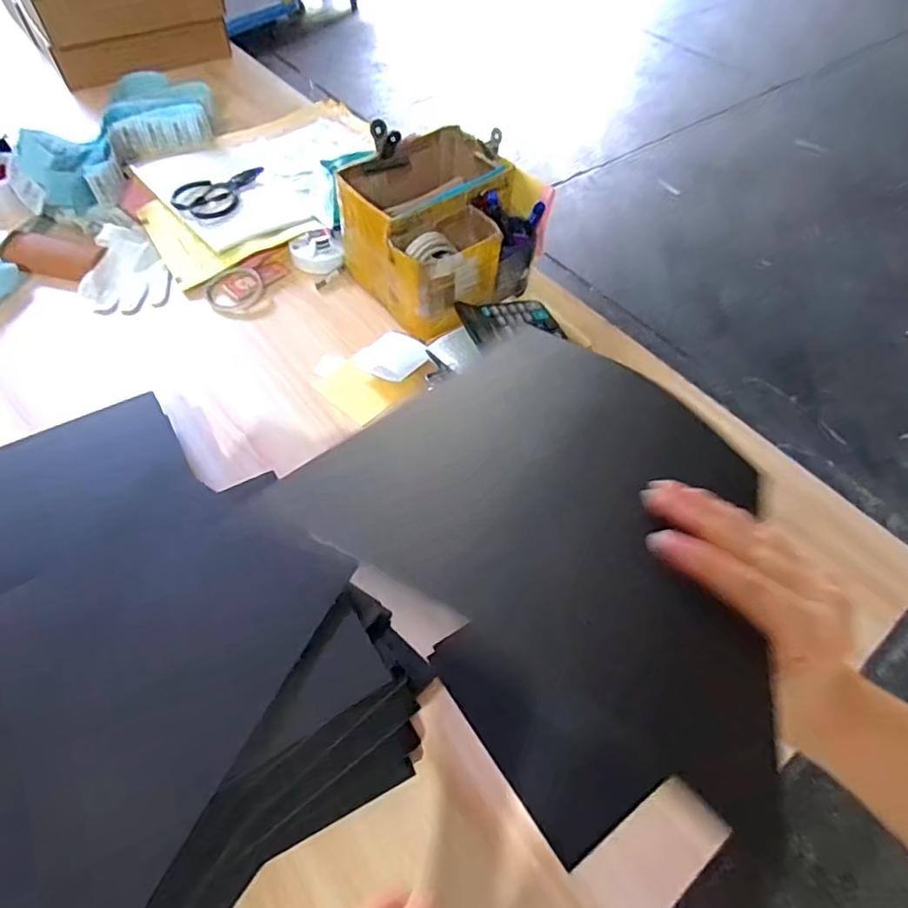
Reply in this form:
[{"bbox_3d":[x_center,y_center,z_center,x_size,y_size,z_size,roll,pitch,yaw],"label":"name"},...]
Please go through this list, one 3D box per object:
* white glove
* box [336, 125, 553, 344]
[{"bbox_3d":[-0.491,-0.283,0.875,0.121,0.027,0.168,-4,54,-2],"label":"white glove"},{"bbox_3d":[-0.016,-0.330,0.824,0.239,0.120,0.239,-34,64,-24],"label":"box"}]

